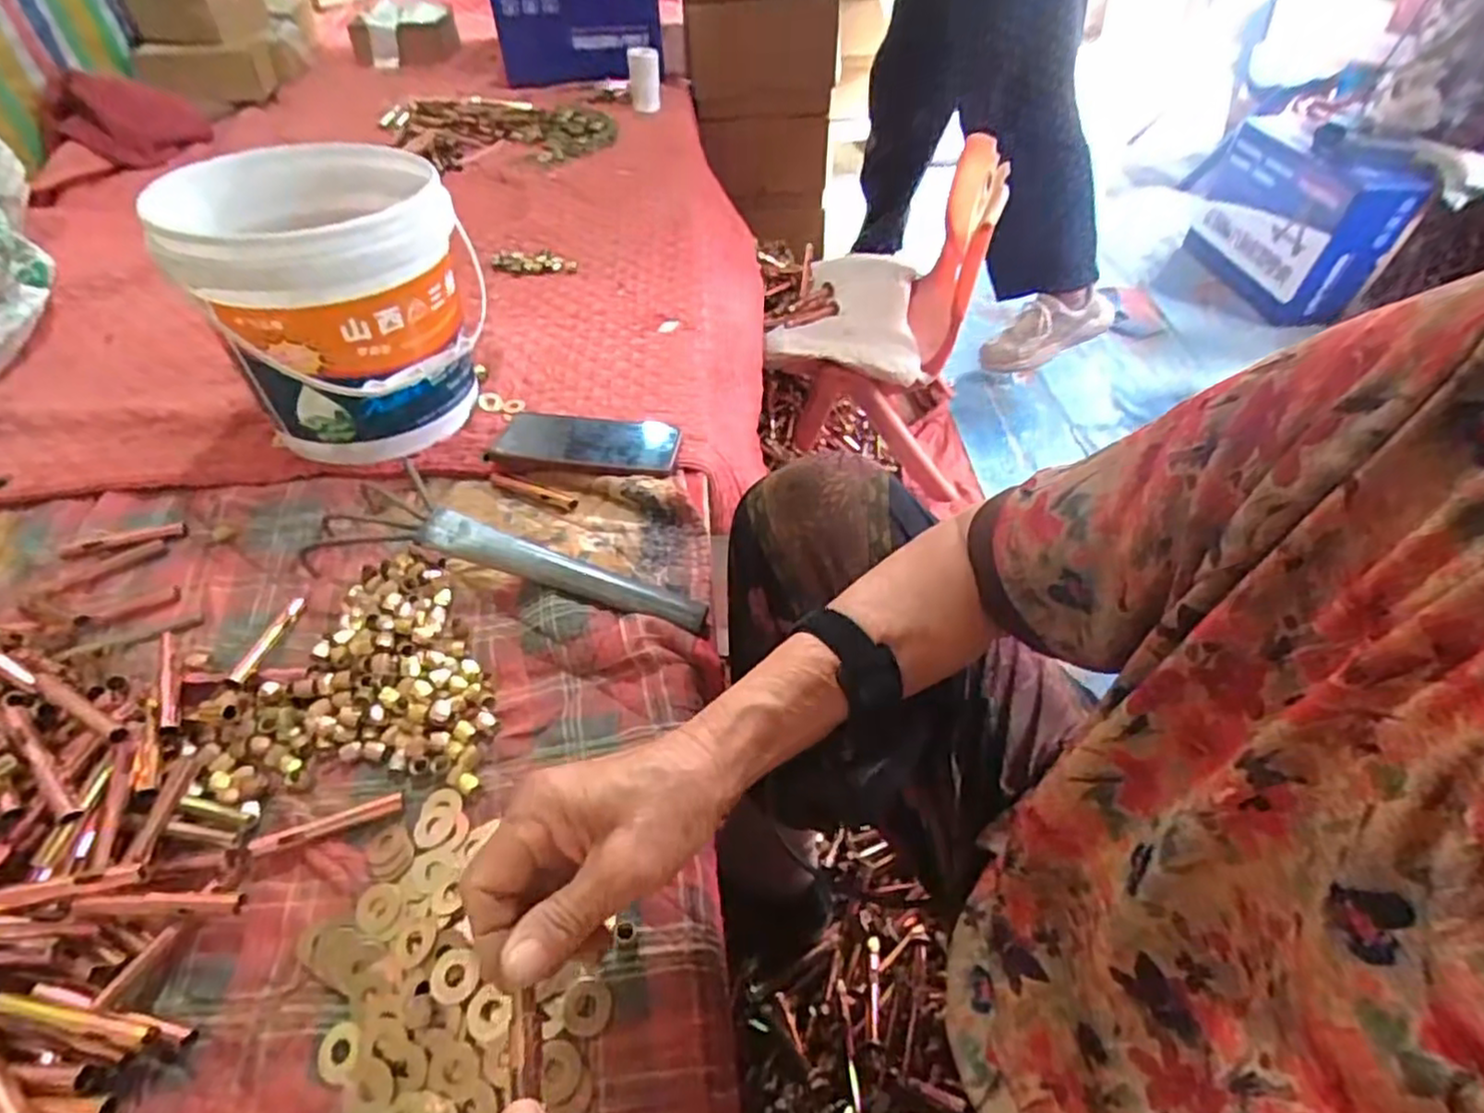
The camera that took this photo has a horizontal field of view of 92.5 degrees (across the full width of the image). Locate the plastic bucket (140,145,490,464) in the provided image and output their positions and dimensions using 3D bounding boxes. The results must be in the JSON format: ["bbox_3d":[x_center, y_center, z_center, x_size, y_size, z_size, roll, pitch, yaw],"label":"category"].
[{"bbox_3d":[-0.337,-0.224,0.616,0.203,0.190,0.222,-28,54,-18],"label":"plastic bucket"}]

